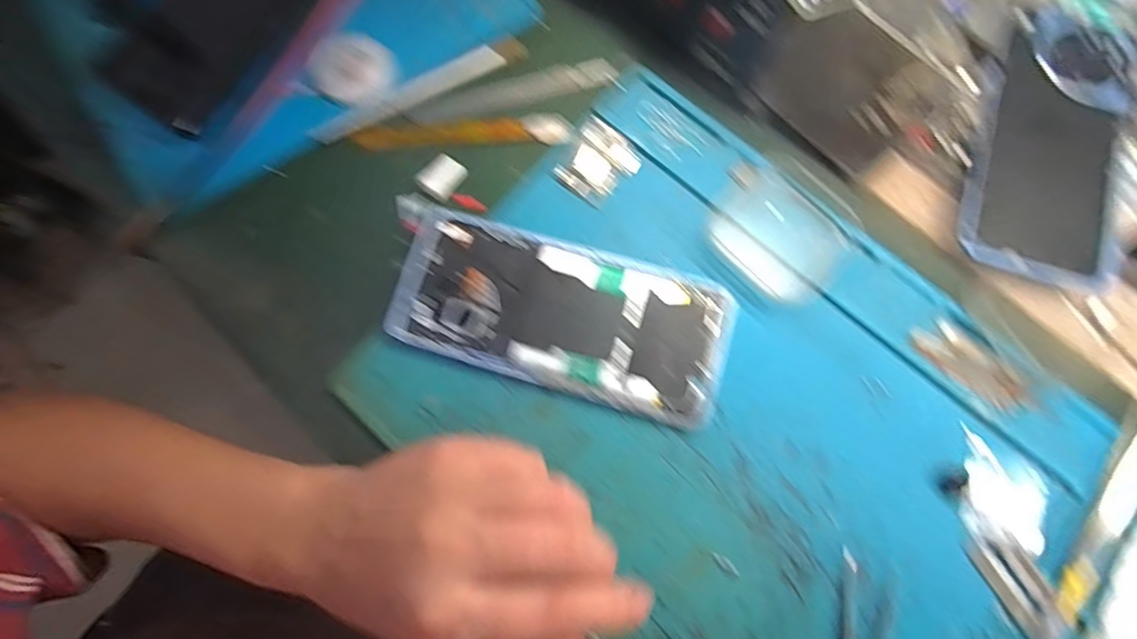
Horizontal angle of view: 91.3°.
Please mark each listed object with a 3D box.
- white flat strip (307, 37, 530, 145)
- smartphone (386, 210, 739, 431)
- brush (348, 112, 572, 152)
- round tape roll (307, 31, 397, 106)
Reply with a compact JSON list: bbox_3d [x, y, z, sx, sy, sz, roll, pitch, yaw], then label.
[{"bbox_3d":[-0.084,-0.131,0.320,0.129,0.007,0.015,-28,94,-5],"label":"white flat strip"},{"bbox_3d":[-0.002,-0.002,0.285,0.168,0.011,0.075,16,79,5],"label":"smartphone"},{"bbox_3d":[-0.061,-0.107,0.316,0.120,0.004,0.018,-2,78,1],"label":"brush"},{"bbox_3d":[-0.123,-0.143,0.317,0.043,0.010,0.043,0,78,1],"label":"round tape roll"}]

